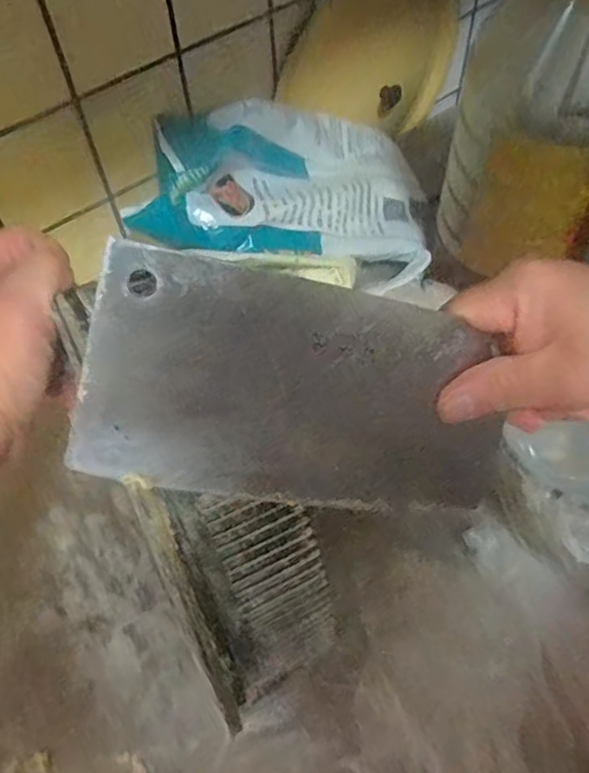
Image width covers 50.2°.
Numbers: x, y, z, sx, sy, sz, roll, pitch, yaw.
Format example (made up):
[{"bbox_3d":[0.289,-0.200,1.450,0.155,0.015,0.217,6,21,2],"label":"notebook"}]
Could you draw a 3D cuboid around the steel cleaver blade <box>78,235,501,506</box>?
[{"bbox_3d":[0.011,0.004,0.260,0.184,0.091,0.004,8,14,-21],"label":"steel cleaver blade"}]

